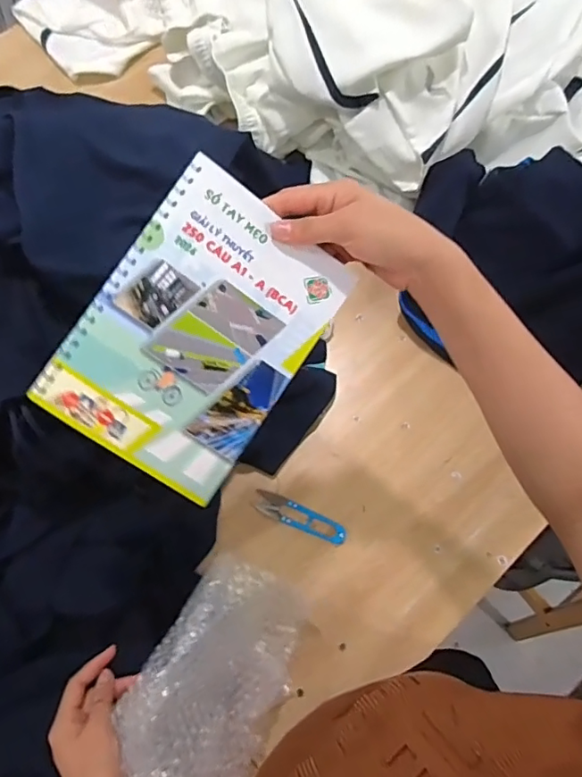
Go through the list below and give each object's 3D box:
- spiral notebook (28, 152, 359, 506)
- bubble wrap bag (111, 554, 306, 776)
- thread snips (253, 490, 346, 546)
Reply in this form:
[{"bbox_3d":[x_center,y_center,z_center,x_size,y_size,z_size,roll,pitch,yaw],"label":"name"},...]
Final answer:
[{"bbox_3d":[-0.064,-0.038,0.379,0.143,0.006,0.201,35,87,-14],"label":"spiral notebook"},{"bbox_3d":[-0.071,0.287,0.511,0.123,0.111,0.223,24,73,10],"label":"bubble wrap bag"},{"bbox_3d":[0.011,0.156,0.642,0.117,0.007,0.030,20,72,9],"label":"thread snips"}]

